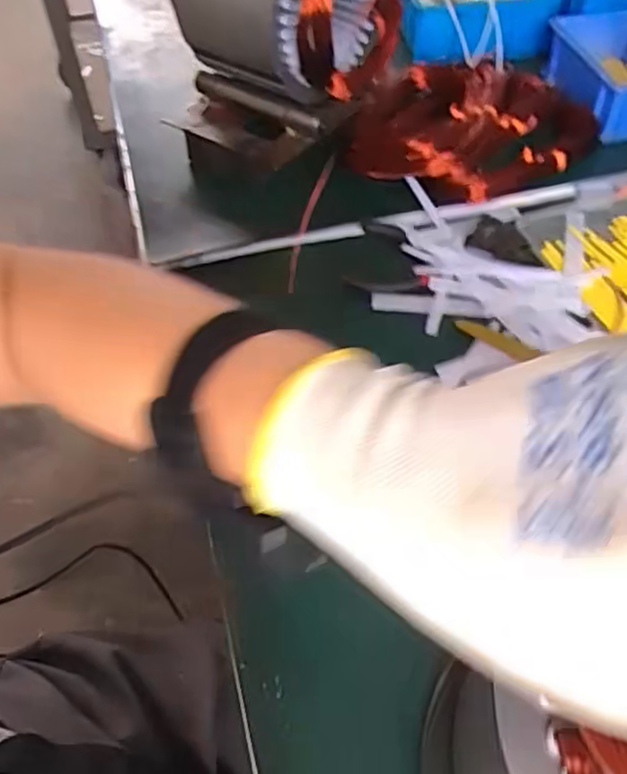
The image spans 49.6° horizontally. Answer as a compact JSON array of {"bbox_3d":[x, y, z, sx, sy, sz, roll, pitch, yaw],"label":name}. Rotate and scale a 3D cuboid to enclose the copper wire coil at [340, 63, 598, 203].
[{"bbox_3d":[0.139,-0.225,0.592,0.207,0.040,0.190,12,54,10],"label":"copper wire coil"}]

